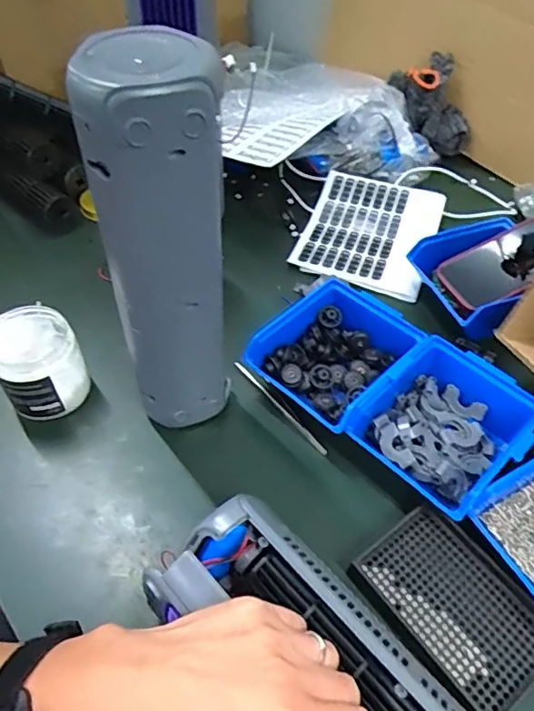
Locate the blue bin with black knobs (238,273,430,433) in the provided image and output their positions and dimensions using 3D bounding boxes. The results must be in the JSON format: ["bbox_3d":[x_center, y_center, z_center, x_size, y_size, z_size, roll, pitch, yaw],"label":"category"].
[{"bbox_3d":[0.070,0.002,0.524,0.116,0.067,0.149,38,59,25],"label":"blue bin with black knobs"}]

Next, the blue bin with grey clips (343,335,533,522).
[{"bbox_3d":[0.154,0.059,0.468,0.135,0.051,0.121,-37,61,-28],"label":"blue bin with grey clips"}]

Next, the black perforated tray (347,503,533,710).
[{"bbox_3d":[0.139,0.187,0.402,0.089,0.017,0.132,-29,58,-23],"label":"black perforated tray"}]

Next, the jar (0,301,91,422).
[{"bbox_3d":[-0.208,0.009,0.501,0.071,0.089,0.075,1,51,-1],"label":"jar"}]

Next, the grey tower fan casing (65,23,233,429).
[{"bbox_3d":[-0.073,-0.057,0.412,0.085,0.317,0.072,-11,52,-11],"label":"grey tower fan casing"}]

